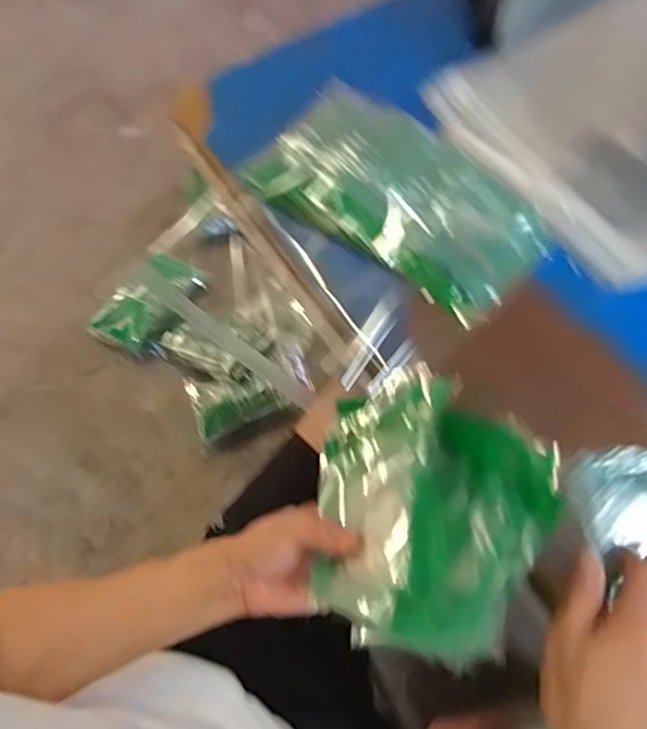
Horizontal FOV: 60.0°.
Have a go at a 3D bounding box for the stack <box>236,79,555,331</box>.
[{"bbox_3d":[0.069,-0.163,0.556,0.287,0.046,0.155,36,72,18],"label":"stack"}]

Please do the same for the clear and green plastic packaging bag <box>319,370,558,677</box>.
[{"bbox_3d":[0.059,0.097,0.386,0.181,0.060,0.181,17,70,41],"label":"clear and green plastic packaging bag"}]

